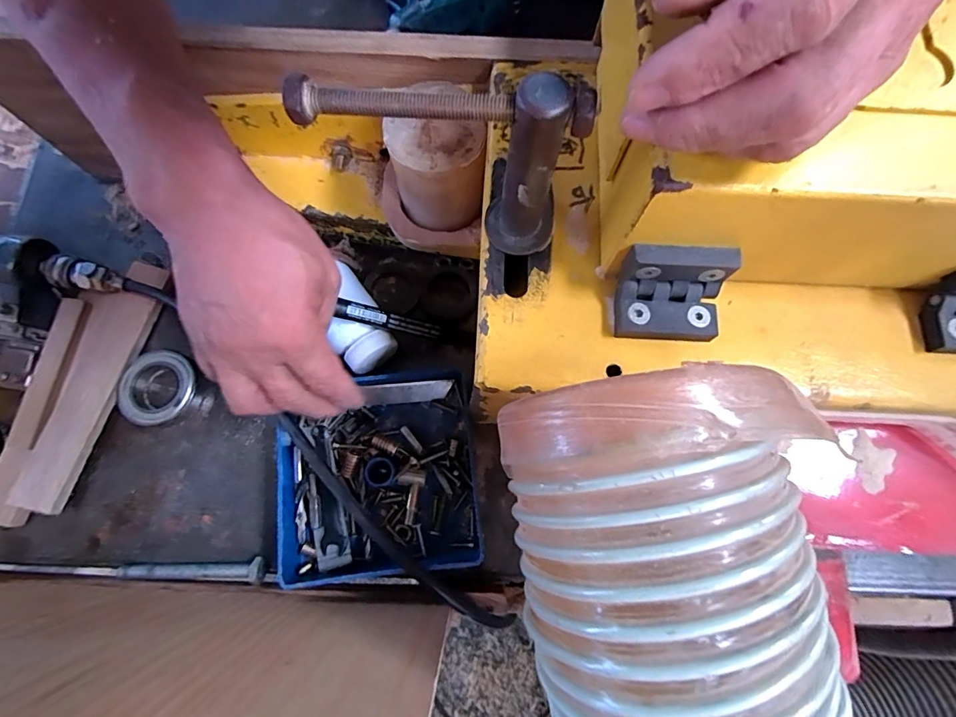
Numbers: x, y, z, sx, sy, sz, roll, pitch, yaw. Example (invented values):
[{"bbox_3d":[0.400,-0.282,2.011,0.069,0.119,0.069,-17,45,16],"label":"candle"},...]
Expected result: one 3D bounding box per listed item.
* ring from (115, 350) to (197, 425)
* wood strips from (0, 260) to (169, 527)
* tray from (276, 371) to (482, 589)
[{"bbox_3d":[-0.253,0.023,0.359,0.054,0.016,0.059,0,75,0],"label":"ring"},{"bbox_3d":[-0.316,0.019,0.354,0.062,0.018,0.211,10,75,3],"label":"wood strips"},{"bbox_3d":[-0.074,0.083,0.332,0.139,0.038,0.138,-7,75,-2],"label":"tray"}]

